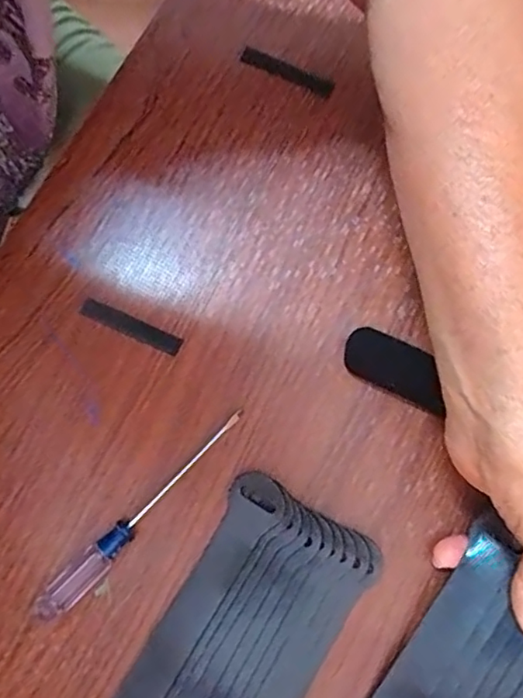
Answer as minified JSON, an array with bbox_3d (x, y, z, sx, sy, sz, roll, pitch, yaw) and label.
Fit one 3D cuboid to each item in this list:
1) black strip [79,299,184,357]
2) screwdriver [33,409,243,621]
[{"bbox_3d":[-0.067,-0.011,0.290,0.053,0.004,0.010,24,79,3],"label":"black strip"},{"bbox_3d":[-0.055,0.080,0.269,0.129,0.014,0.015,-42,83,-8],"label":"screwdriver"}]

